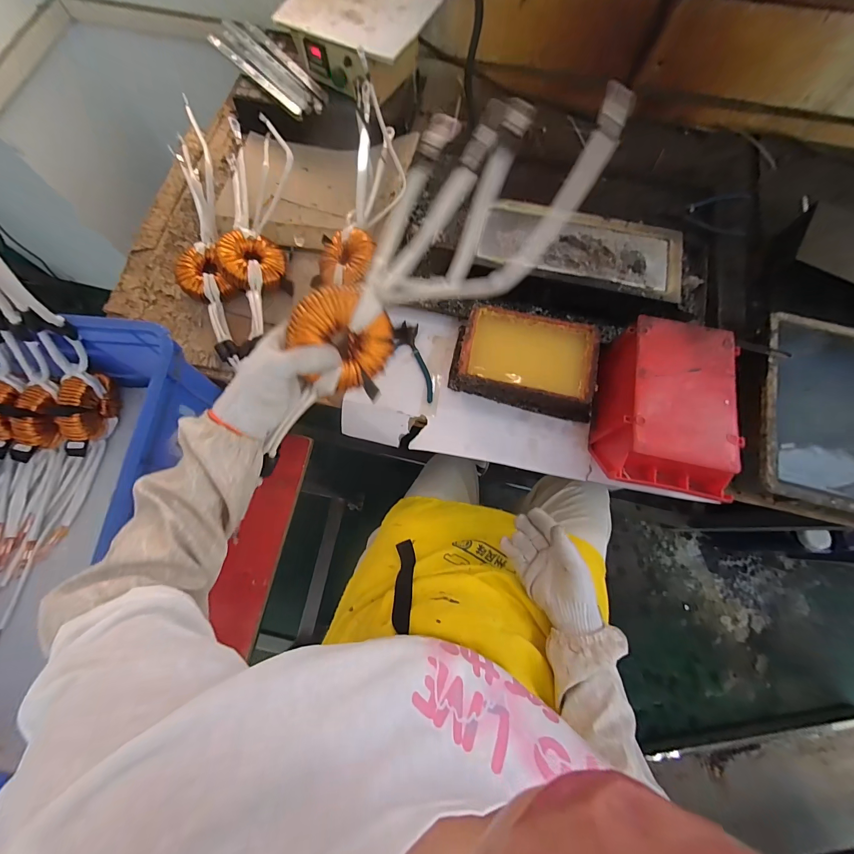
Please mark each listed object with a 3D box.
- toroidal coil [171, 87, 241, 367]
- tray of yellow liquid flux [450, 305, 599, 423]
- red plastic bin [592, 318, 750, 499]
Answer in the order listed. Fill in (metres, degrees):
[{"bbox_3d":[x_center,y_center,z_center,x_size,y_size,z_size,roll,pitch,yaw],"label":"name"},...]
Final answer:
[{"bbox_3d":[-0.409,-0.328,0.654,0.089,0.084,0.447,-10,74,-3],"label":"toroidal coil"},{"bbox_3d":[0.157,-0.102,0.574,0.225,0.067,0.137,12,74,3],"label":"tray of yellow liquid flux"},{"bbox_3d":[0.336,-0.024,0.519,0.152,0.101,0.235,10,74,3],"label":"red plastic bin"}]

